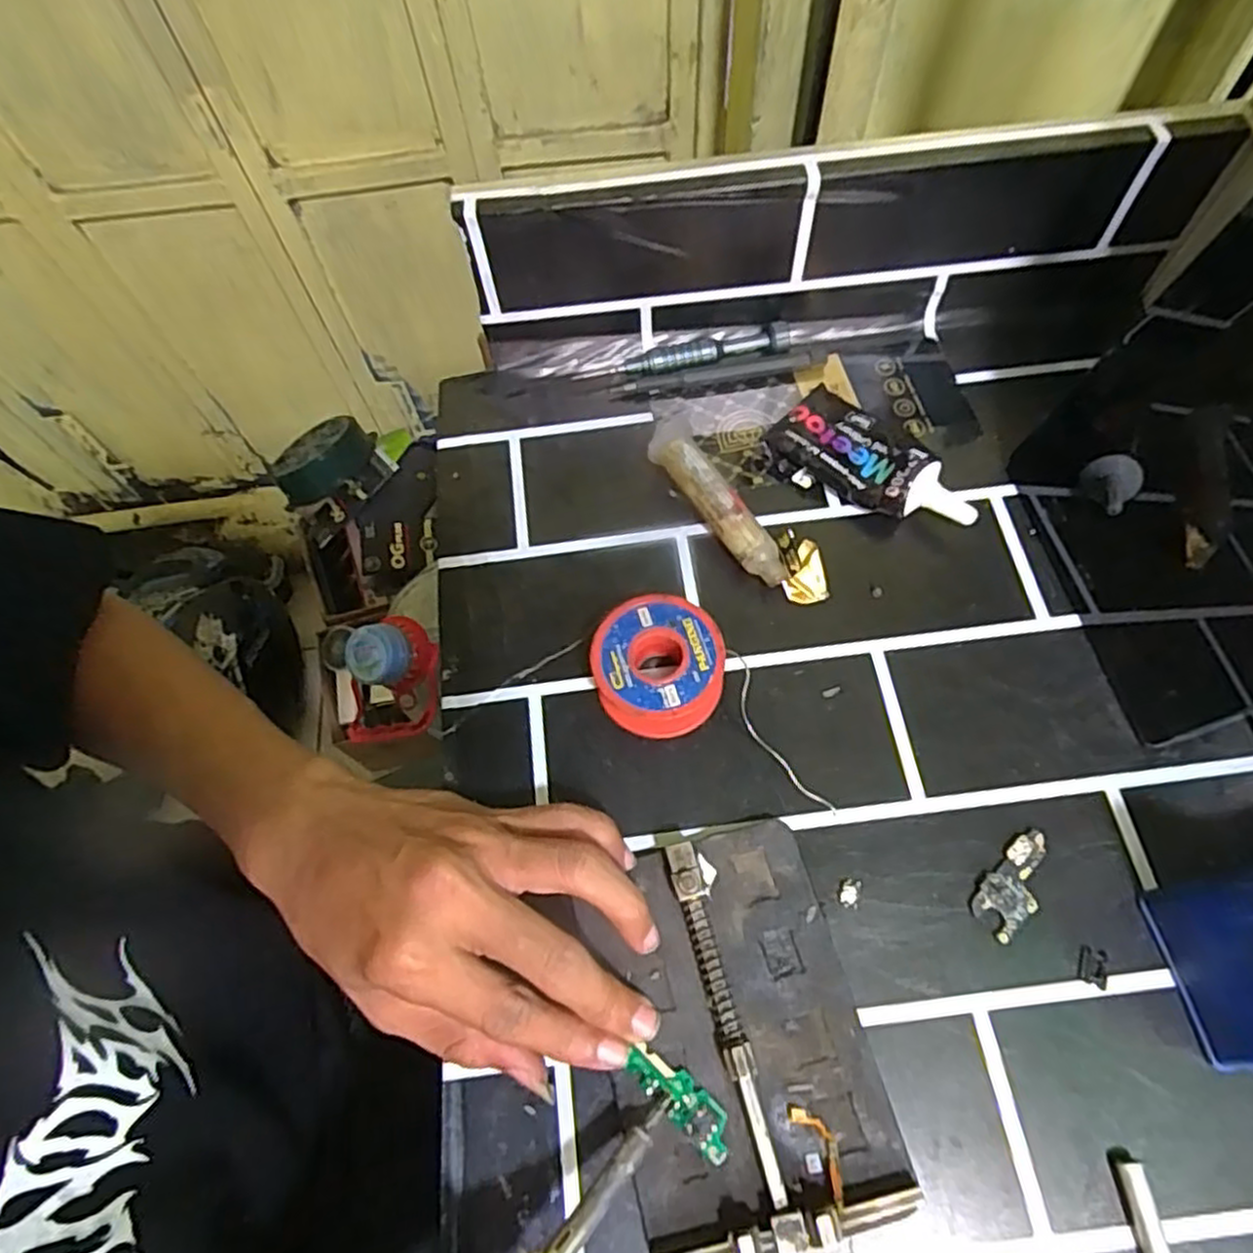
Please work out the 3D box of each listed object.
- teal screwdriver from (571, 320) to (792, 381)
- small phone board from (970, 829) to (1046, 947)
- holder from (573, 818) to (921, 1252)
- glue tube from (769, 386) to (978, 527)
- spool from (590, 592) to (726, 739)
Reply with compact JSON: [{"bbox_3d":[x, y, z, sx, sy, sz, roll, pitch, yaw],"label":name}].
[{"bbox_3d":[0.030,-0.140,0.391,0.110,0.016,0.016,-10,65,-2],"label":"teal screwdriver"},{"bbox_3d":[0.148,0.097,0.284,0.042,0.004,0.020,-41,70,-15],"label":"small phone board"},{"bbox_3d":[0.037,0.139,0.259,0.087,0.017,0.127,-15,65,-4],"label":"holder"},{"bbox_3d":[0.114,-0.074,0.354,0.042,0.026,0.094,-39,69,-14],"label":"glue tube"},{"bbox_3d":[0.013,0.017,0.316,0.052,0.028,0.053,-1,65,2],"label":"spool"}]

